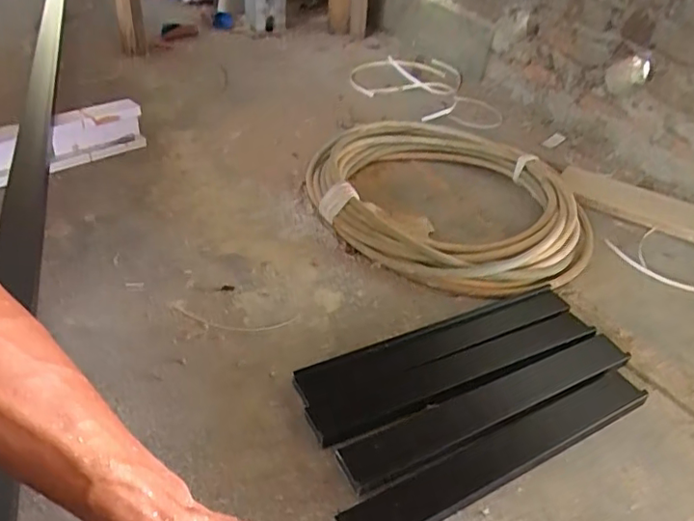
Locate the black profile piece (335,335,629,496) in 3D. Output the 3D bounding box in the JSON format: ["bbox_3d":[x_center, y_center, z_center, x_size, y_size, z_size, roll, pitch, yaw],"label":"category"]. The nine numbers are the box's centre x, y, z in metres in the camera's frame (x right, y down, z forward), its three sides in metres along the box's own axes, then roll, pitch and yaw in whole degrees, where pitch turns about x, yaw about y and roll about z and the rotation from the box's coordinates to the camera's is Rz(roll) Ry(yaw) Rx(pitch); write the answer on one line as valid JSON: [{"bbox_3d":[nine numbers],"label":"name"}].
[{"bbox_3d":[0.165,0.160,0.628,0.377,0.019,0.051,-16,43,-25],"label":"black profile piece"}]

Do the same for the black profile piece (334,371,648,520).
[{"bbox_3d":[0.164,0.194,0.574,0.378,0.024,0.046,-16,43,-25],"label":"black profile piece"}]

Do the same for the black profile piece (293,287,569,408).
[{"bbox_3d":[0.116,0.101,0.703,0.377,0.015,0.051,-15,43,-24],"label":"black profile piece"}]

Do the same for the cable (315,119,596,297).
[{"bbox_3d":[0.163,-0.114,0.934,0.473,0.053,0.410,22,42,20],"label":"cable"}]

